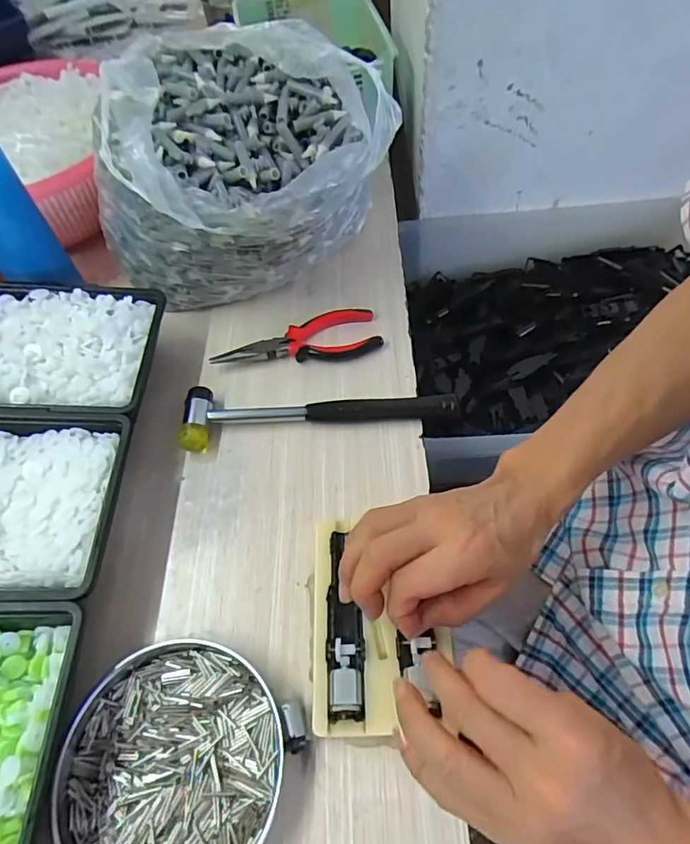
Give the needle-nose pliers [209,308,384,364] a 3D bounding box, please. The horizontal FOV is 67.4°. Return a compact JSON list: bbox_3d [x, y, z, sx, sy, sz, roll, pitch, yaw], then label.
[{"bbox_3d":[-0.046,-0.076,0.502,0.158,0.015,0.055,-15,56,-5],"label":"needle-nose pliers"}]

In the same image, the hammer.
[{"bbox_3d":[-0.025,-0.012,0.462,0.236,0.033,0.057,-9,55,-1],"label":"hammer"}]

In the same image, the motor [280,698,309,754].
[{"bbox_3d":[-0.031,0.190,0.324,0.013,0.019,0.028,-13,56,-4],"label":"motor"}]

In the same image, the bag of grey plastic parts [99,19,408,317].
[{"bbox_3d":[-0.098,-0.229,0.498,0.238,0.179,0.230,28,62,22],"label":"bag of grey plastic parts"}]

